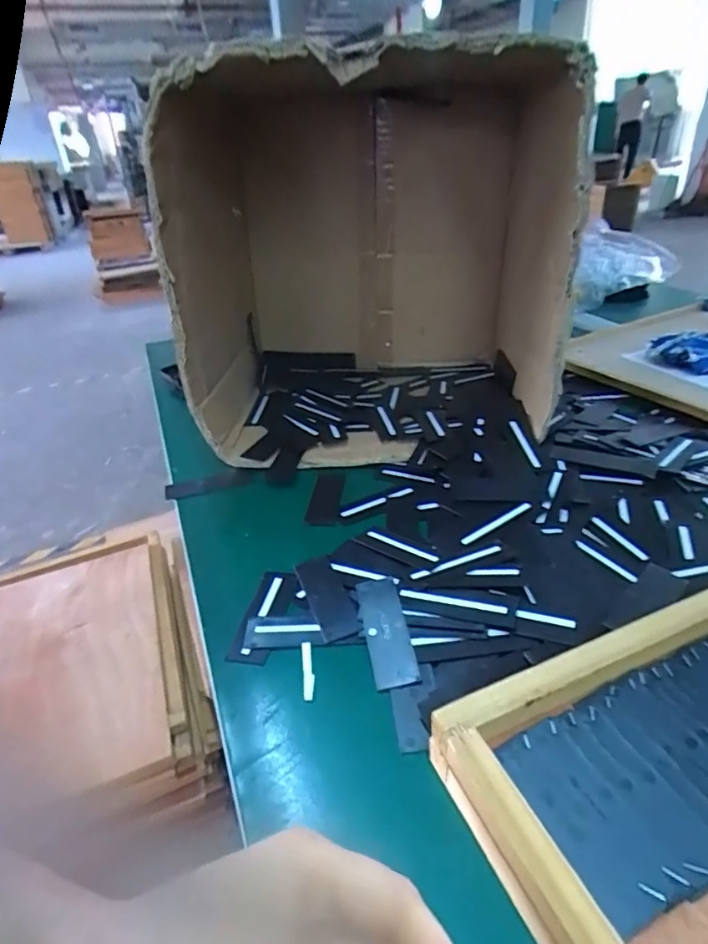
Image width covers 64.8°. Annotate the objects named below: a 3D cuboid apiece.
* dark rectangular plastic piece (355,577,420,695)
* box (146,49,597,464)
[{"bbox_3d":[0.022,0.113,0.405,0.031,0.005,0.096,-10,34,-2],"label":"dark rectangular plastic piece"},{"bbox_3d":[0.019,-0.260,0.660,0.398,0.354,0.356,-1,31,5],"label":"box"}]

